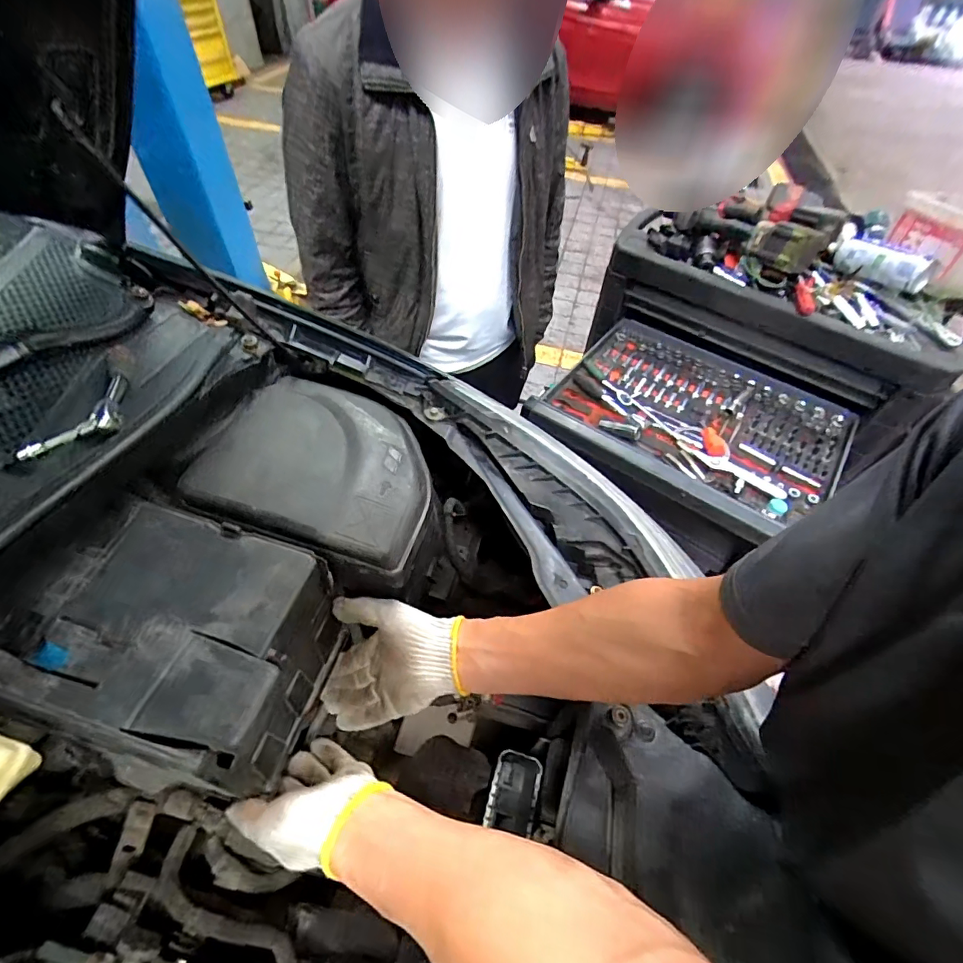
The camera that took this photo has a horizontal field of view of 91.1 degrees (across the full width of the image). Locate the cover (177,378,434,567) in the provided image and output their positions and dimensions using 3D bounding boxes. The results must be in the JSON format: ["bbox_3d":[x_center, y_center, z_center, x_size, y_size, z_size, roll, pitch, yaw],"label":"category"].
[{"bbox_3d":[-0.171,-0.026,0.536,0.234,0.061,0.213,12,52,6],"label":"cover"}]

